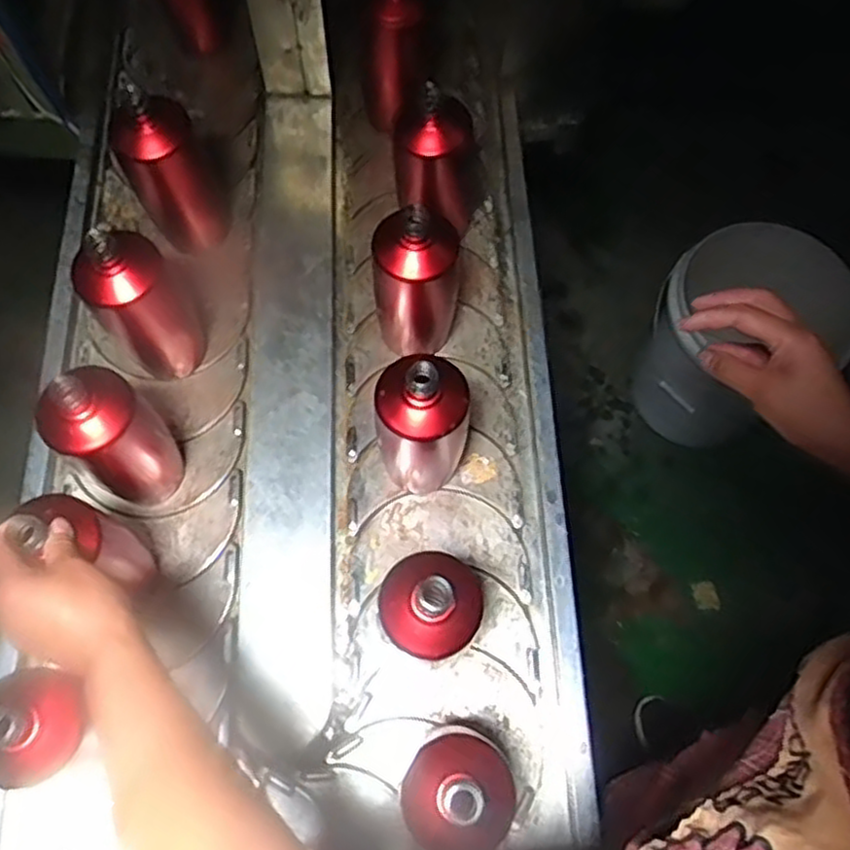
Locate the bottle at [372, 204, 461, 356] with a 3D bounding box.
[{"bbox_3d":[-0.008,-0.147,0.743,0.086,0.197,0.082,0,74,1],"label":"bottle"}]

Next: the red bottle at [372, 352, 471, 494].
[{"bbox_3d":[-0.001,-0.001,0.682,0.078,0.200,0.075,0,74,1],"label":"red bottle"}]

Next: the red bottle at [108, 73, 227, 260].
[{"bbox_3d":[-0.268,-0.263,0.782,0.080,0.197,0.076,0,74,1],"label":"red bottle"}]

